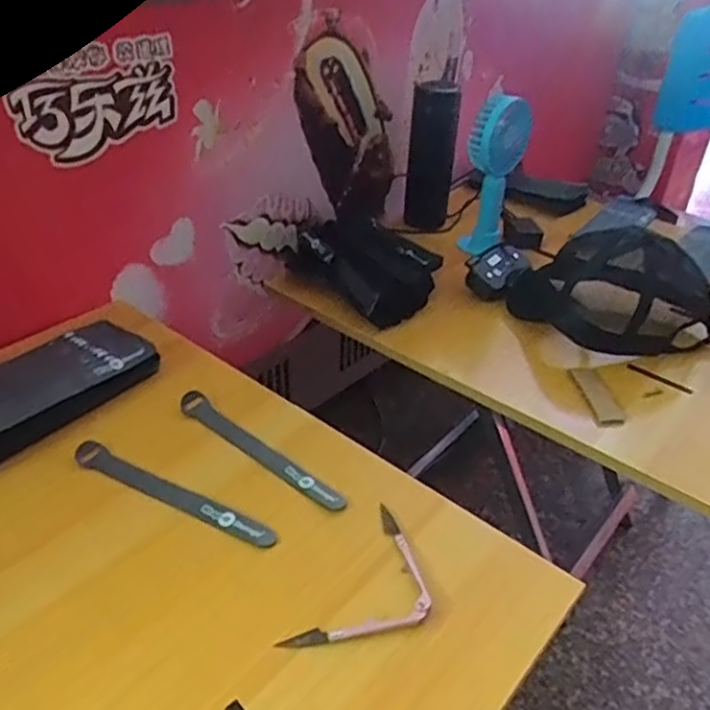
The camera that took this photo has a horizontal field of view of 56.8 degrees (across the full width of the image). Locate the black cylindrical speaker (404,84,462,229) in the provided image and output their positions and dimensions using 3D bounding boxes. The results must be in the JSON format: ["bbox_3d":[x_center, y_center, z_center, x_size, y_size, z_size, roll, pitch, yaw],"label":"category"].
[{"bbox_3d":[0.112,-0.289,0.972,0.065,0.210,0.042,-1,36,-4],"label":"black cylindrical speaker"}]

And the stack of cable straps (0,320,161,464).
[{"bbox_3d":[-0.286,0.025,0.600,0.098,0.041,0.202,24,42,27],"label":"stack of cable straps"}]

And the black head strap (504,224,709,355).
[{"bbox_3d":[0.321,-0.083,0.772,0.237,0.114,0.174,27,43,30],"label":"black head strap"}]

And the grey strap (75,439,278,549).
[{"bbox_3d":[-0.150,0.112,0.528,0.193,0.006,0.023,20,48,22],"label":"grey strap"}]

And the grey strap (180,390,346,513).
[{"bbox_3d":[-0.086,0.081,0.570,0.194,0.008,0.024,29,44,32],"label":"grey strap"}]

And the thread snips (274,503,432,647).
[{"bbox_3d":[0.017,0.165,0.461,0.073,0.011,0.135,22,41,25],"label":"thread snips"}]

